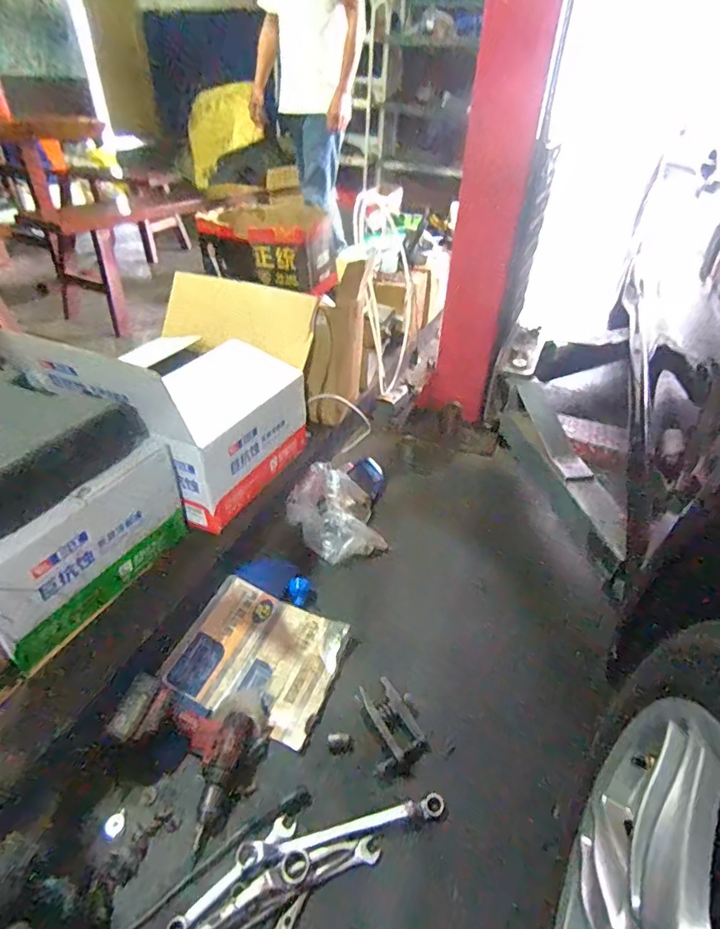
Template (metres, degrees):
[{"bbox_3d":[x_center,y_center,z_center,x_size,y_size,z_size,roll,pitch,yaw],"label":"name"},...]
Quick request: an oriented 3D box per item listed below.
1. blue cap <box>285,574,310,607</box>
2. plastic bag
[{"bbox_3d":[-0.149,0.297,1.160,0.052,0.029,0.064,13,39,14],"label":"blue cap"},{"bbox_3d":[-0.072,0.114,1.320,0.242,0.083,0.286,-7,38,-11],"label":"plastic bag"}]

